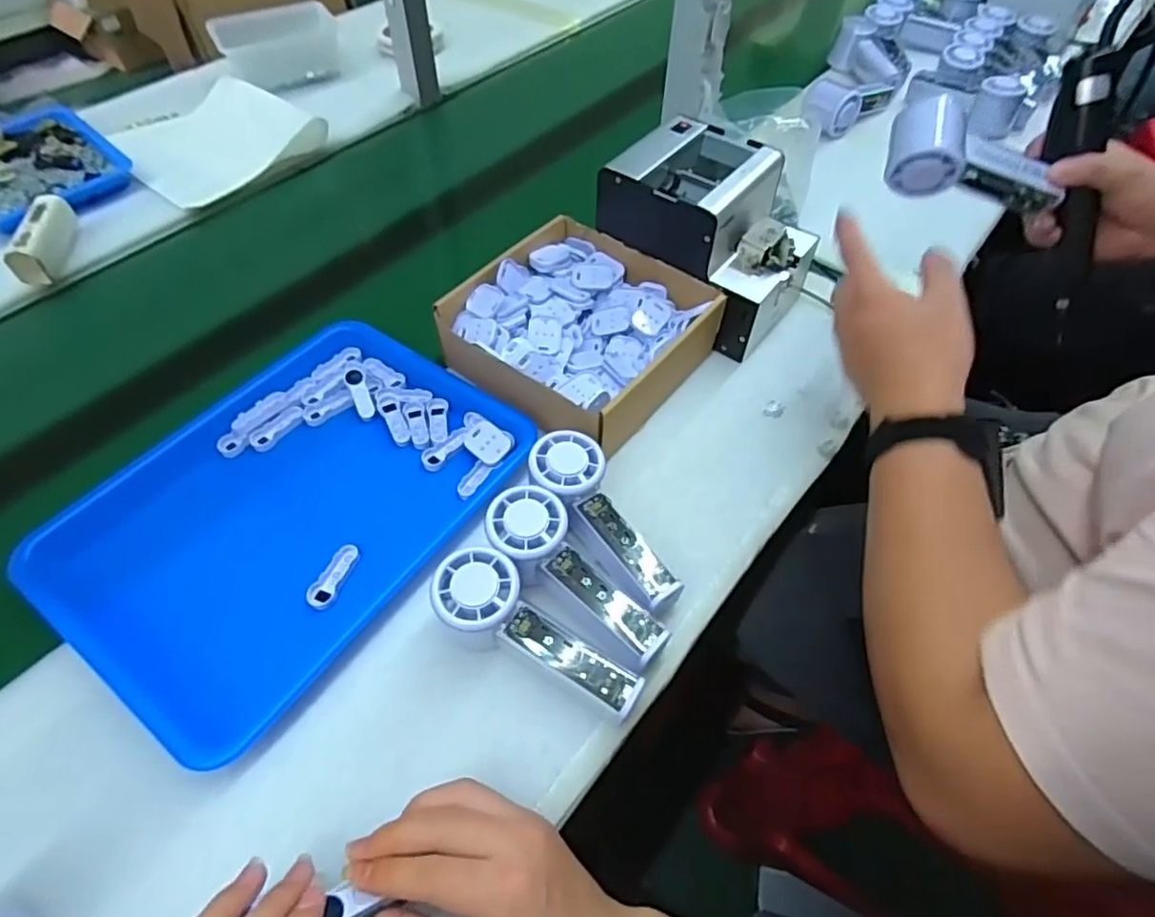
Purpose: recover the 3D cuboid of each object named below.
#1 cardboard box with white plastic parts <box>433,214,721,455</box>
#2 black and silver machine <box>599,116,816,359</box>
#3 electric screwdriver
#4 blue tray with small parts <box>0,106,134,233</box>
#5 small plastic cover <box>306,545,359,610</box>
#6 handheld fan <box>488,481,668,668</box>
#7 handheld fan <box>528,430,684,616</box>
[{"bbox_3d":[0.004,-0.122,0.590,0.193,0.070,0.212,34,61,21],"label":"cardboard box with white plastic parts"},{"bbox_3d":[0.133,-0.219,0.621,0.174,0.139,0.141,34,61,22],"label":"black and silver machine"},{"bbox_3d":[0.448,-0.229,0.563,0.032,0.229,0.040,-17,20,-12],"label":"electric screwdriver"},{"bbox_3d":[-0.662,-0.356,0.758,0.222,0.033,0.172,34,61,22],"label":"blue tray with small parts"},{"bbox_3d":[-0.184,0.089,0.473,0.018,0.009,0.051,15,55,10],"label":"small plastic cover"},{"bbox_3d":[-0.003,0.084,0.446,0.154,0.032,0.055,43,64,12],"label":"handheld fan"},{"bbox_3d":[0.018,0.047,0.476,0.056,0.040,0.154,-29,74,-20],"label":"handheld fan"}]

